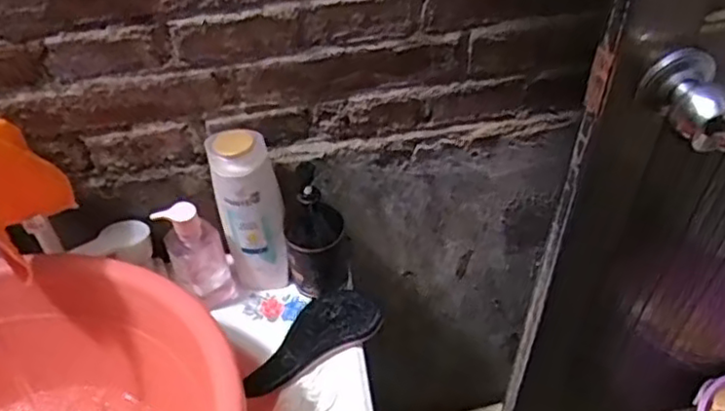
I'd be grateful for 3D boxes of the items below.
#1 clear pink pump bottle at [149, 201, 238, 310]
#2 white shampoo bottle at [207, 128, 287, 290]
[{"bbox_3d":[-0.187,0.059,0.757,0.062,0.159,0.050,-22,52,-14],"label":"clear pink pump bottle"},{"bbox_3d":[-0.126,0.012,0.753,0.073,0.210,0.065,-18,51,-11],"label":"white shampoo bottle"}]

